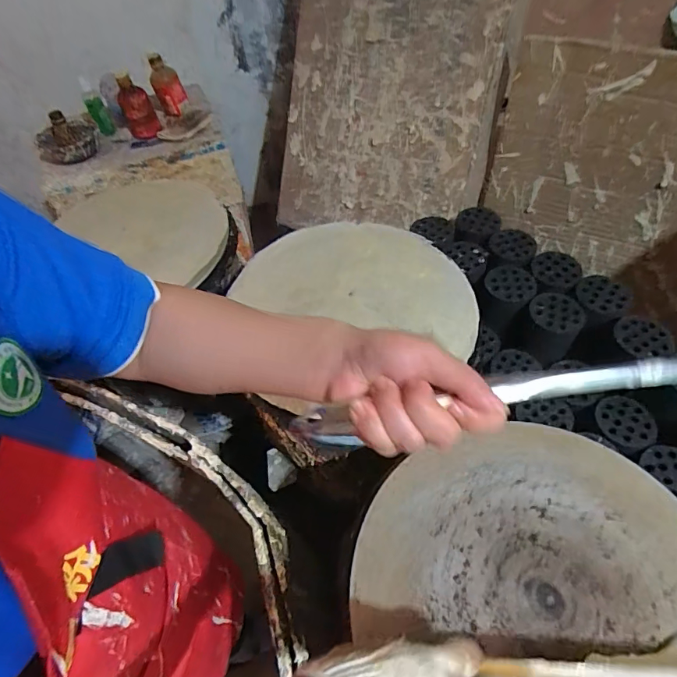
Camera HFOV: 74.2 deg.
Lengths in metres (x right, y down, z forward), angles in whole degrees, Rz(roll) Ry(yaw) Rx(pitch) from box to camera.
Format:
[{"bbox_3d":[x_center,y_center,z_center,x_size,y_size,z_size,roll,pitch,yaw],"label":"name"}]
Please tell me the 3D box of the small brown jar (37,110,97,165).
[{"bbox_3d":[-0.625,-0.461,1.025,0.139,0.074,0.116,-28,57,-14],"label":"small brown jar"}]

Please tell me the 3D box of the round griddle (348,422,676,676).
[{"bbox_3d":[0.211,0.266,0.444,0.350,0.017,0.362,-3,54,4],"label":"round griddle"}]

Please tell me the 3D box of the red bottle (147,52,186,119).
[{"bbox_3d":[-0.414,-0.615,1.083,0.070,0.108,0.056,-20,55,-9],"label":"red bottle"}]

